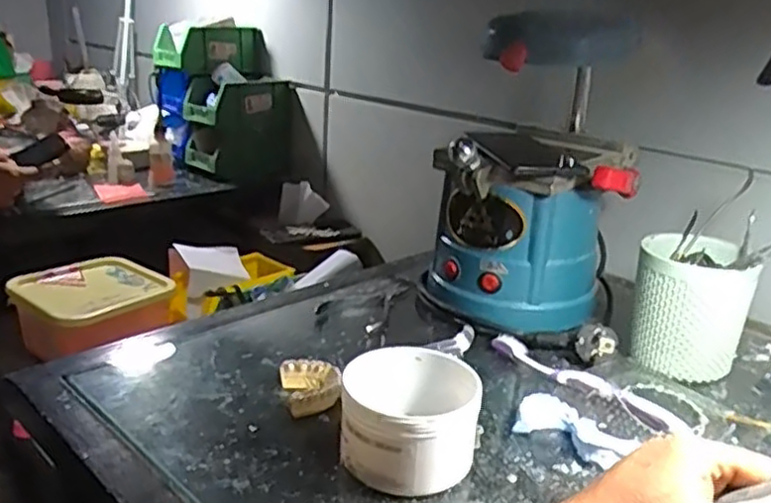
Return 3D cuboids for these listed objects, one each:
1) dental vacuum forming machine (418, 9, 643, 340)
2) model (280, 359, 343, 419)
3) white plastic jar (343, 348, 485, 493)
[{"bbox_3d":[0.149,-0.077,0.706,0.182,0.290,0.222,12,21,24],"label":"dental vacuum forming machine"},{"bbox_3d":[-0.057,0.107,0.557,0.045,0.019,0.060,-3,20,-16],"label":"model"},{"bbox_3d":[0.017,0.115,0.479,0.089,0.063,0.095,4,20,2],"label":"white plastic jar"}]

